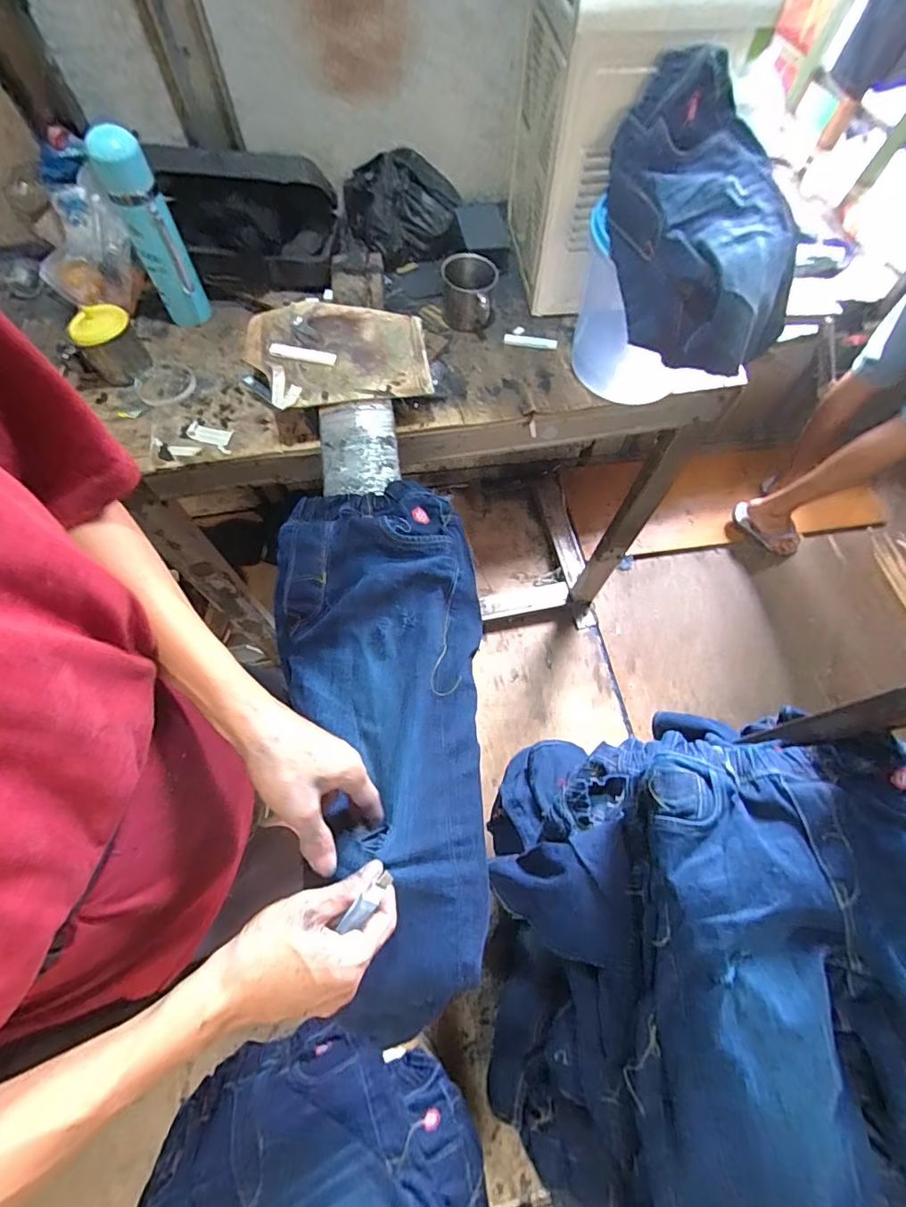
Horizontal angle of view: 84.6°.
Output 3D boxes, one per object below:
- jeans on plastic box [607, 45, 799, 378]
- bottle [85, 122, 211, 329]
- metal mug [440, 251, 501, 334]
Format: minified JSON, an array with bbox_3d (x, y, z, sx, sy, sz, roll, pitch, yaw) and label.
[{"bbox_3d":[0.281,-0.423,0.548,0.204,0.154,0.268,2,65,0],"label":"jeans on plastic box"},{"bbox_3d":[-0.415,-0.506,0.693,0.065,0.227,0.054,-32,69,-14],"label":"bottle"},{"bbox_3d":[0.024,-0.478,0.773,0.086,0.072,0.082,1,65,0],"label":"metal mug"}]

